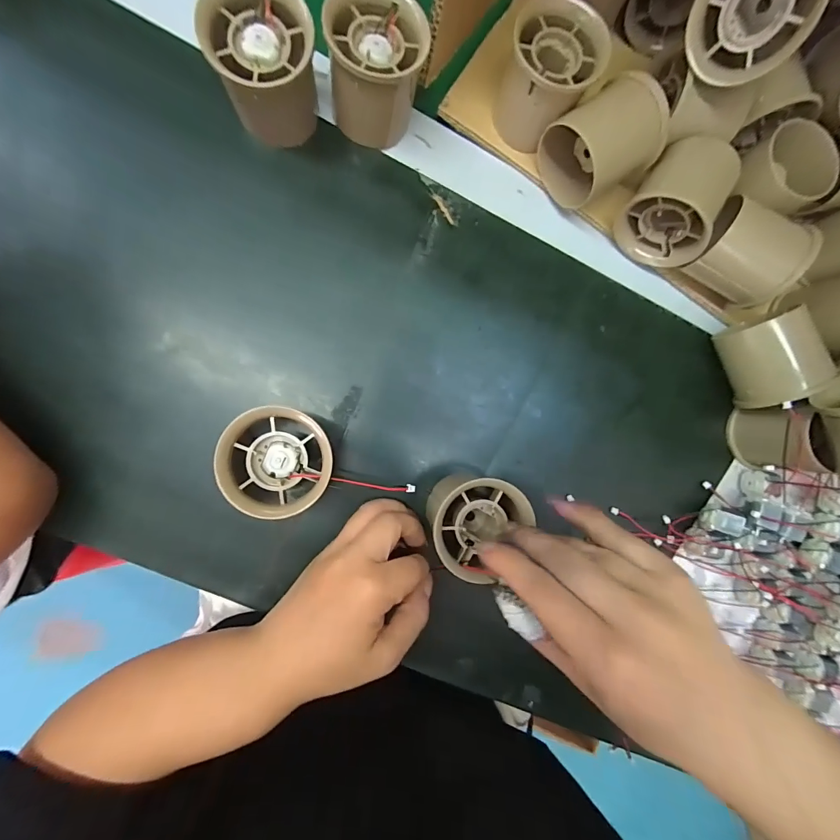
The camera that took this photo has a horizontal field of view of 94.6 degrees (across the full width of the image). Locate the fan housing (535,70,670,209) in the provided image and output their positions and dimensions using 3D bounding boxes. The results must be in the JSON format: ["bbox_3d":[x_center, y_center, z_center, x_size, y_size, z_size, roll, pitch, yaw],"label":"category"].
[{"bbox_3d":[0.110,-0.167,0.238,0.058,0.051,0.049,-31,94,-8],"label":"fan housing"}]

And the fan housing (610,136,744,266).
[{"bbox_3d":[0.163,-0.139,0.253,0.052,0.050,0.068,24,86,-7],"label":"fan housing"}]

